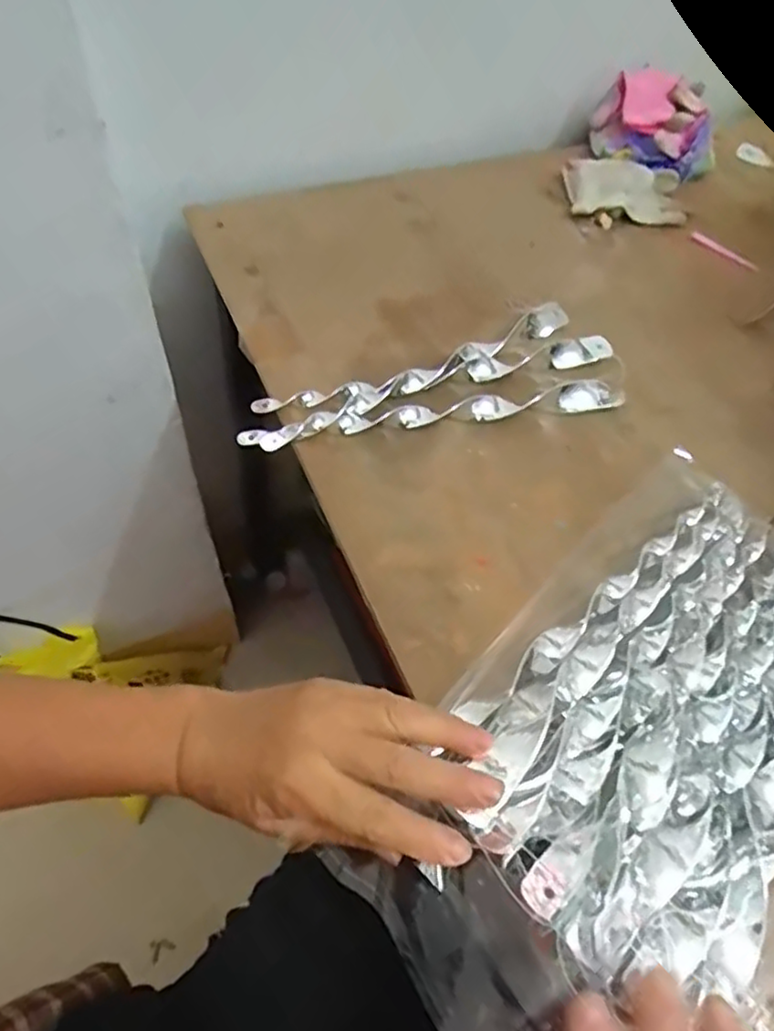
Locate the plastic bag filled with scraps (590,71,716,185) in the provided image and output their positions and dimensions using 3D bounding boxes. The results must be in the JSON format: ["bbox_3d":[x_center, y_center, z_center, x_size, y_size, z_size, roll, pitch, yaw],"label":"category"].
[{"bbox_3d":[0.294,-0.423,0.727,0.139,0.073,0.084,22,56,11],"label":"plastic bag filled with scraps"}]

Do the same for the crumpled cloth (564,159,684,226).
[{"bbox_3d":[0.250,-0.340,0.697,0.120,0.034,0.074,2,54,-3],"label":"crumpled cloth"}]

